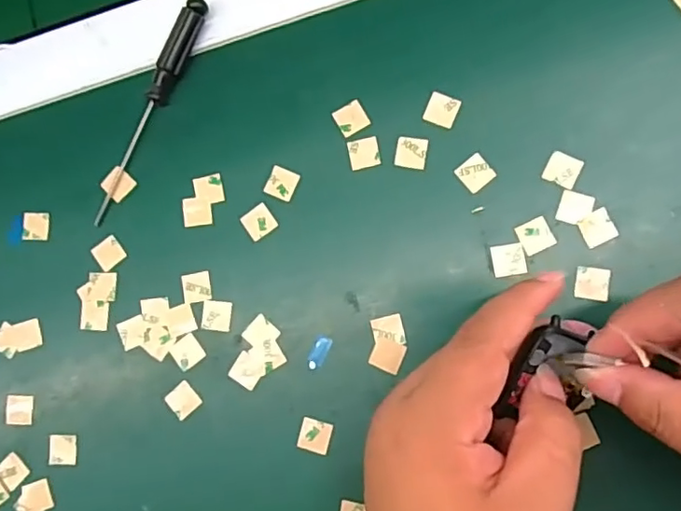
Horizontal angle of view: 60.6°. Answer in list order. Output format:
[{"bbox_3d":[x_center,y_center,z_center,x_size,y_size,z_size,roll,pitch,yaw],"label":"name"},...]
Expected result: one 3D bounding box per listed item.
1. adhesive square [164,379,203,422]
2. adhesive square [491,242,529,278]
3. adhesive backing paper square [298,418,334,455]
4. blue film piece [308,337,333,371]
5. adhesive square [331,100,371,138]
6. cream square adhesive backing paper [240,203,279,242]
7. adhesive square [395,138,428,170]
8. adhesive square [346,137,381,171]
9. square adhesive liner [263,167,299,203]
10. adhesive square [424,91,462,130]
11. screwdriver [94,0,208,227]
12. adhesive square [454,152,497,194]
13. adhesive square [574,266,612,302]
[{"bbox_3d":[-0.082,0.075,0.302,0.015,0.004,0.015,44,92,10],"label":"adhesive square"},{"bbox_3d":[0.083,0.002,0.287,0.016,0.004,0.016,-10,83,7],"label":"adhesive square"},{"bbox_3d":[-0.013,0.091,0.292,0.016,0.004,0.015,12,86,9],"label":"adhesive backing paper square"},{"bbox_3d":[-0.011,0.050,0.297,0.008,0.004,0.018,26,88,10],"label":"blue film piece"},{"bbox_3d":[0.006,-0.073,0.305,0.016,0.004,0.016,-27,81,5],"label":"adhesive square"},{"bbox_3d":[-0.043,-0.018,0.306,0.015,0.004,0.016,-36,81,3],"label":"cream square adhesive backing paper"},{"bbox_3d":[0.036,-0.053,0.299,0.016,0.004,0.016,8,86,9],"label":"adhesive square"},{"bbox_3d":[0.012,-0.053,0.302,0.015,0.004,0.016,-10,83,7],"label":"adhesive square"},{"bbox_3d":[-0.031,-0.038,0.307,0.015,0.004,0.016,23,88,9],"label":"square adhesive liner"},{"bbox_3d":[0.052,-0.075,0.299,0.016,0.004,0.016,22,88,9],"label":"adhesive square"},{"bbox_3d":[-0.104,-0.078,0.315,0.011,0.016,0.131,26,88,10],"label":"screwdriver"},{"bbox_3d":[0.068,-0.042,0.293,0.016,0.004,0.016,-38,81,3],"label":"adhesive square"},{"bbox_3d":[0.122,0.013,0.280,0.016,0.004,0.015,8,86,9],"label":"adhesive square"}]

